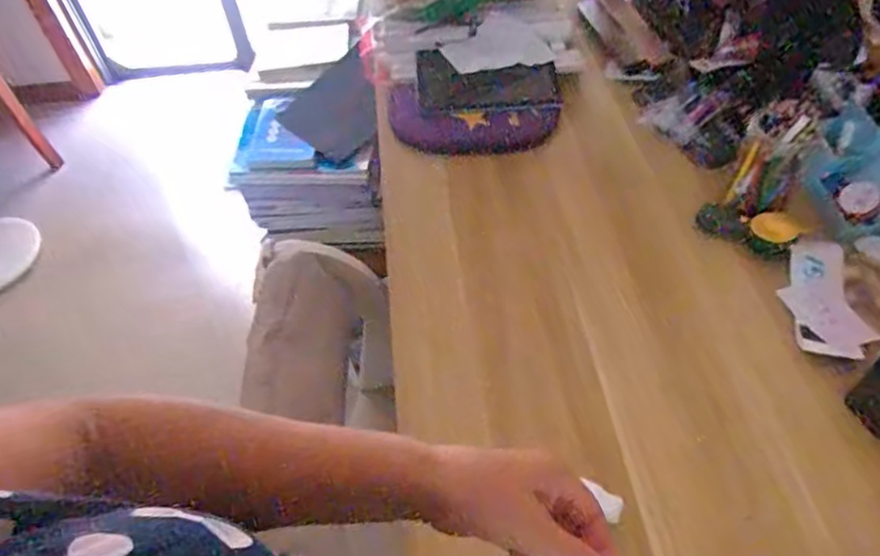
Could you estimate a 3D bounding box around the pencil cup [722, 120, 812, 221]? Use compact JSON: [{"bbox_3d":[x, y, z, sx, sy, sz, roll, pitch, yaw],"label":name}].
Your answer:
[{"bbox_3d":[0.434,-0.148,0.808,0.064,0.133,0.060,-2,50,3],"label":"pencil cup"}]

